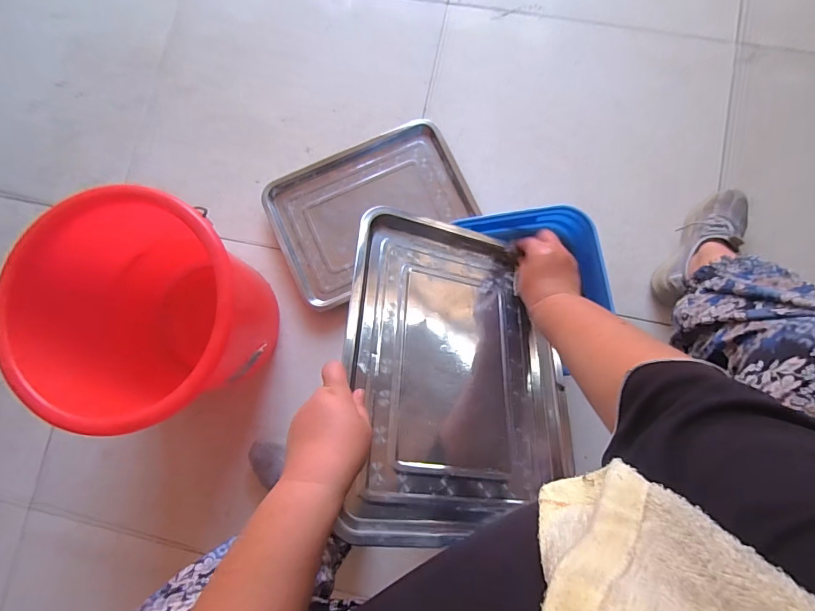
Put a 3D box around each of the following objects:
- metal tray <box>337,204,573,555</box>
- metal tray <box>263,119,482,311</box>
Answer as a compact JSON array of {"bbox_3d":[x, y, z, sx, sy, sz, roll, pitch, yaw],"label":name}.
[{"bbox_3d":[0.060,0.065,0.494,0.269,0.033,0.380,6,64,-18],"label":"metal tray"},{"bbox_3d":[-0.075,-0.196,0.806,0.381,0.035,0.280,-27,82,-2],"label":"metal tray"}]

